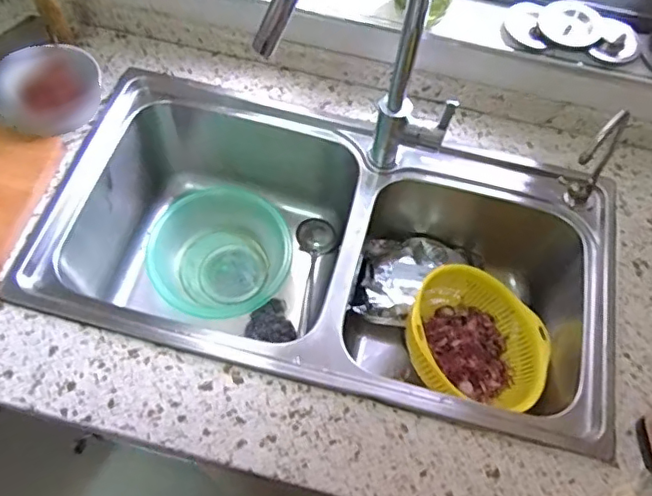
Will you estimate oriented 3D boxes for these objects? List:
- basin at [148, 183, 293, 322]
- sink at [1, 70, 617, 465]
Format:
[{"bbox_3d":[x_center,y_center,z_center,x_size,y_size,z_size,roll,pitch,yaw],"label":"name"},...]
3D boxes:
[{"bbox_3d":[-0.164,0.017,0.936,0.220,0.097,0.215,2,62,-3],"label":"basin"},{"bbox_3d":[0.003,0.033,0.847,0.738,0.226,0.406,13,62,3],"label":"sink"}]

